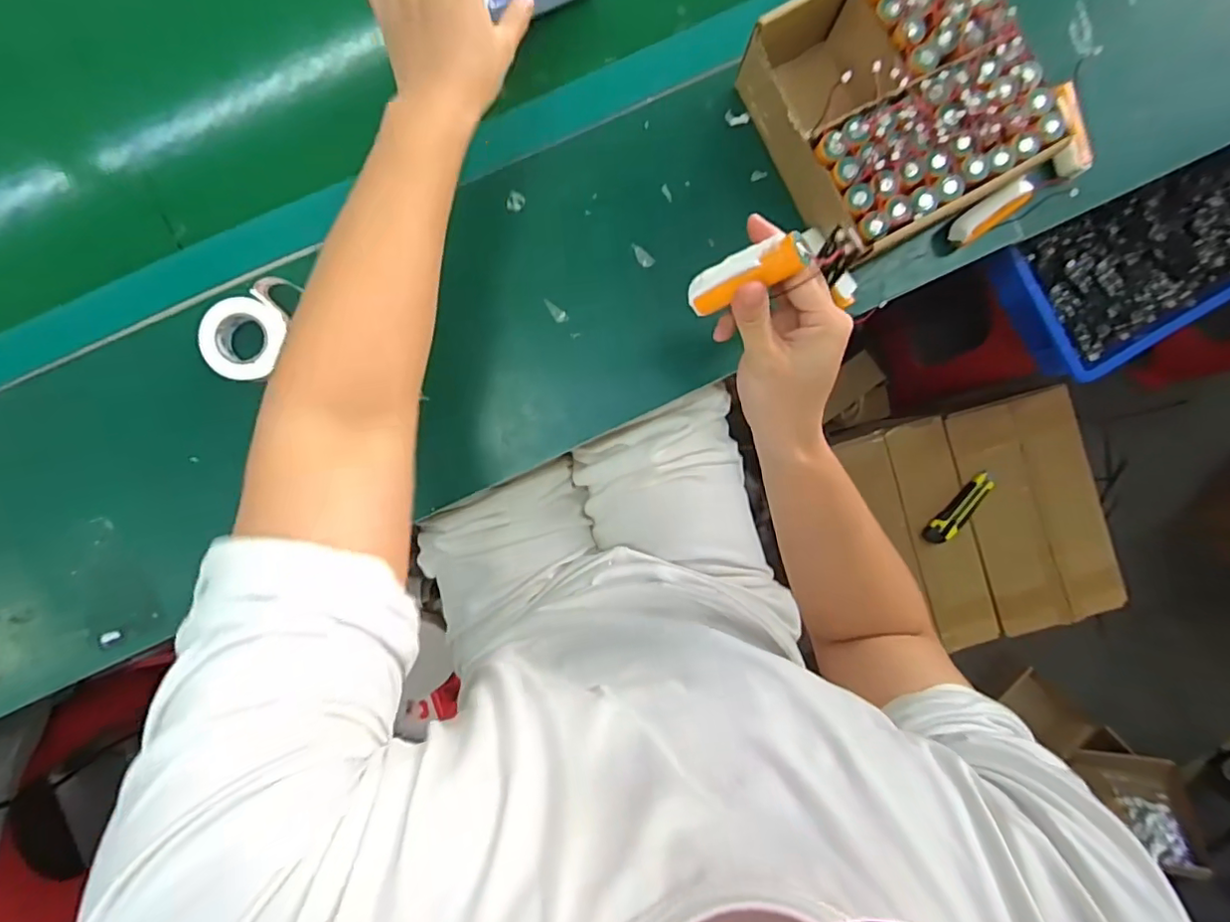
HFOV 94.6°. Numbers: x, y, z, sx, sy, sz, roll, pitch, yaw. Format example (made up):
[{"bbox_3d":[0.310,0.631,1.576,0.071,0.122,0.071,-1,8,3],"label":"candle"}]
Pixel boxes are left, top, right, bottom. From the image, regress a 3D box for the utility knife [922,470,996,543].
[{"bbox_3d":[0.567,0.078,0.926,0.043,0.016,0.148,44,88,-2],"label":"utility knife"}]

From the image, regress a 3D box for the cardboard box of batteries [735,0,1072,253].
[{"bbox_3d":[0.223,-0.286,0.464,0.186,0.082,0.199,-29,91,-2],"label":"cardboard box of batteries"}]

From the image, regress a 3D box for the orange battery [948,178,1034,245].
[{"bbox_3d":[0.324,-0.215,0.487,0.072,0.018,0.022,-35,91,-2],"label":"orange battery"}]

